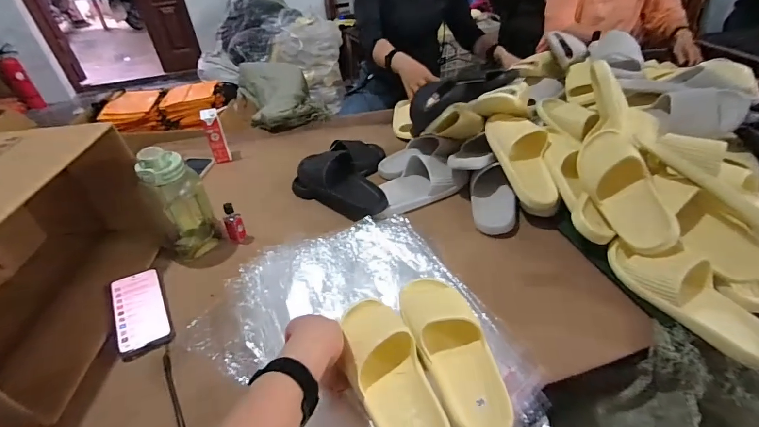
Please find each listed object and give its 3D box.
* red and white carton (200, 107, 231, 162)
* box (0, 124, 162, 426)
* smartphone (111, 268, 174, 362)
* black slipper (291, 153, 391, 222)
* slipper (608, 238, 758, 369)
[{"bbox_3d":[-0.443,-0.202,1.040,0.051,0.155,0.053,-21,43,-20],"label":"red and white carton"},{"bbox_3d":[-0.600,0.072,0.597,0.297,0.271,0.414,0,40,5],"label":"box"},{"bbox_3d":[-0.411,0.160,0.648,0.076,0.018,0.169,-24,44,-22],"label":"smartphone"},{"bbox_3d":[-0.098,-0.068,0.860,0.113,0.073,0.236,-33,48,-31],"label":"black slipper"},{"bbox_3d":[0.500,0.128,0.610,0.087,0.071,0.254,-19,42,-17],"label":"slipper"}]

